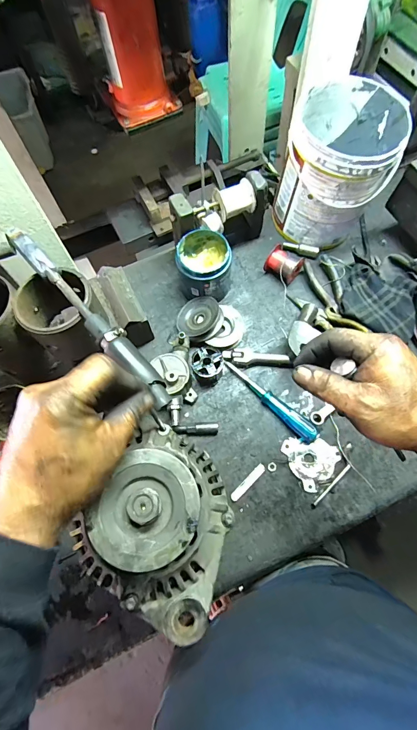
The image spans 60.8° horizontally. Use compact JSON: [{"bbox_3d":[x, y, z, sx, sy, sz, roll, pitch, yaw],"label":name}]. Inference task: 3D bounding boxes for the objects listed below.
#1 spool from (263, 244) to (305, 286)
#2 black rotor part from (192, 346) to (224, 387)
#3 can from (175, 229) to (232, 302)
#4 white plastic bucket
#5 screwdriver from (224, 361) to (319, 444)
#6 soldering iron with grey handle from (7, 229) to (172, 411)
[{"bbox_3d":[0.139,-0.186,0.655,0.055,0.046,0.064,-40,72,-12],"label":"spool"},{"bbox_3d":[-0.001,0.002,0.593,0.051,0.044,0.051,3,69,4],"label":"black rotor part"},{"bbox_3d":[-0.005,-0.169,0.623,0.088,0.099,0.095,-1,68,2],"label":"can"},{"bbox_3d":[0.223,-0.335,0.616,0.163,0.188,0.173,-1,68,2],"label":"white plastic bucket"},{"bbox_3d":[0.098,0.057,0.579,0.183,0.025,0.024,41,76,16],"label":"screwdriver"},{"bbox_3d":[-0.134,-0.059,0.386,0.025,0.028,0.274,-42,73,-13],"label":"soldering iron with grey handle"}]

